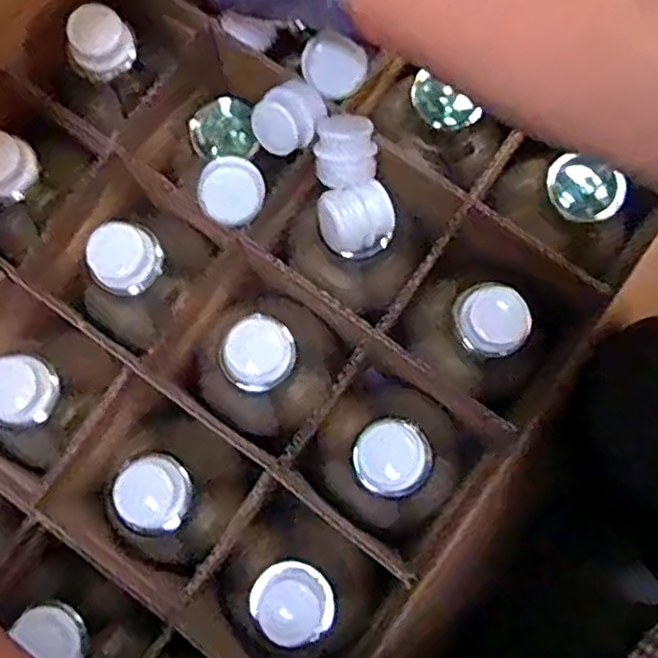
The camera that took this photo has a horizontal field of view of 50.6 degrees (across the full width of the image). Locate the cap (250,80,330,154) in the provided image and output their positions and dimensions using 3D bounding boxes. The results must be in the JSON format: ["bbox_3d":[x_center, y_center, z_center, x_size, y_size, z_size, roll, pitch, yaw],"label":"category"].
[{"bbox_3d":[-0.027,-0.149,0.492,0.044,0.038,0.040,45,51,-12],"label":"cap"}]

